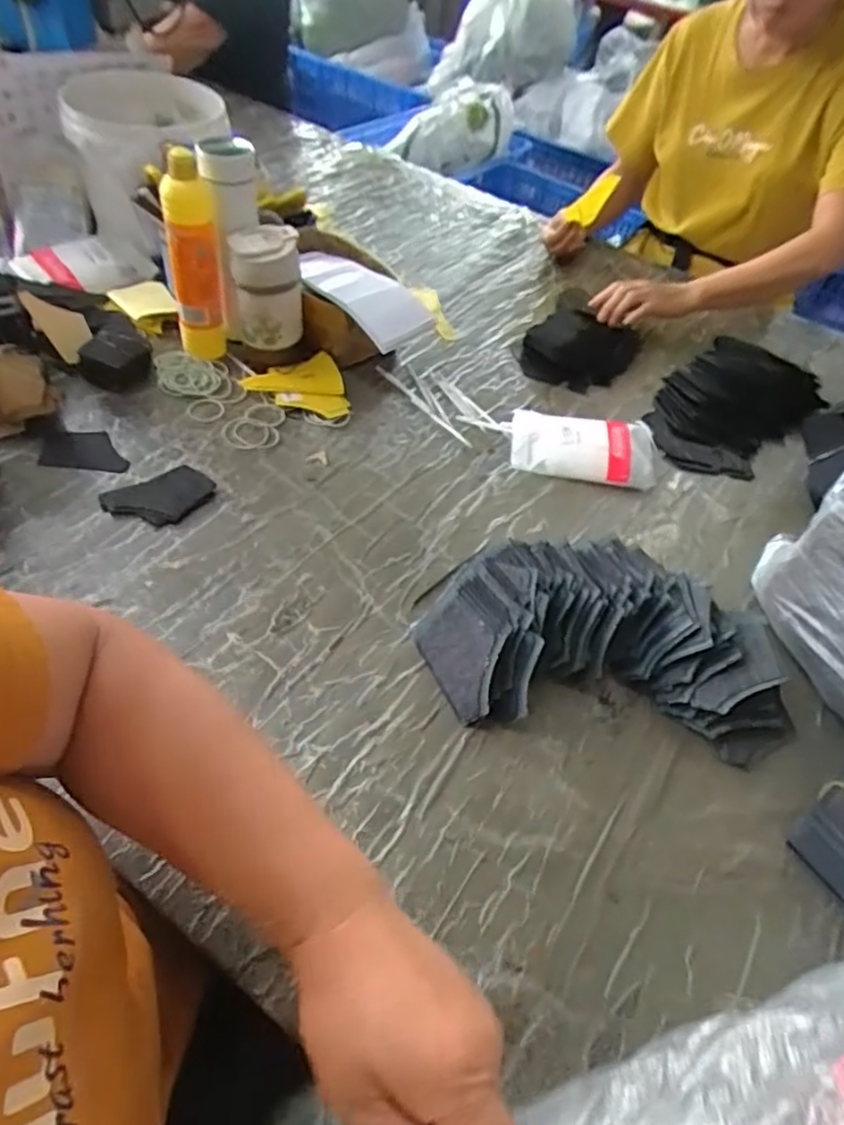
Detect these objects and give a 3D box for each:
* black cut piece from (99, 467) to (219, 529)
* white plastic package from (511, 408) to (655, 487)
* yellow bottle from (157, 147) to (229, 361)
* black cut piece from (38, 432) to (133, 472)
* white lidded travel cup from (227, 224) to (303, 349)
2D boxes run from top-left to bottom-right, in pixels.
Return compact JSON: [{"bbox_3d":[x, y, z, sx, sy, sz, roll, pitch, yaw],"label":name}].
[{"bbox_3d":[-0.273,-0.066,0.688,0.105,0.016,0.065,-28,60,-29],"label":"black cut piece"},{"bbox_3d":[0.202,-0.149,0.813,0.176,0.026,0.112,10,49,-1],"label":"white plastic package"},{"bbox_3d":[-0.266,-0.344,0.772,0.056,0.231,0.047,-11,52,-17],"label":"yellow bottle"},{"bbox_3d":[-0.367,-0.125,0.724,0.092,0.006,0.059,5,53,-6],"label":"black cut piece"},{"bbox_3d":[-0.190,-0.334,0.807,0.080,0.128,0.069,-1,51,-10],"label":"white lidded travel cup"}]

